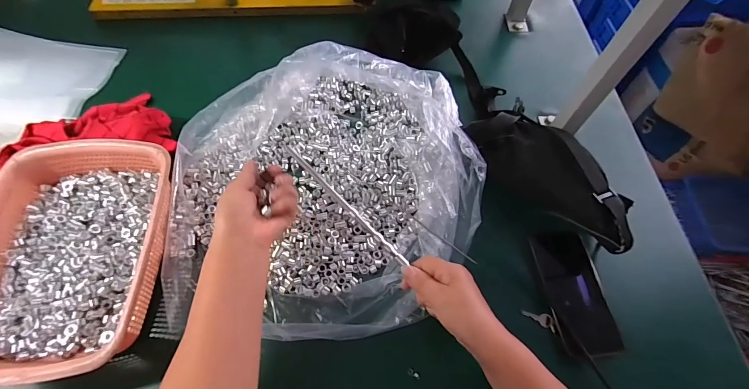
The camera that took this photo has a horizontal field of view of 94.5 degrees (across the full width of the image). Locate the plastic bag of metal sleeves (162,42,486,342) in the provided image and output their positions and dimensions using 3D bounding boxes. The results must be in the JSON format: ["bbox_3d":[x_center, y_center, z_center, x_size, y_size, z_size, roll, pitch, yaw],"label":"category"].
[{"bbox_3d":[-0.063,-0.028,0.492,0.418,0.098,0.470,29,65,13],"label":"plastic bag of metal sleeves"}]

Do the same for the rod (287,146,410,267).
[{"bbox_3d":[-0.034,0.015,0.420,0.197,0.008,0.008,45,68,0],"label":"rod"}]

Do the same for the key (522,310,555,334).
[{"bbox_3d":[0.215,0.162,0.453,0.042,0.005,0.018,19,62,25],"label":"key"}]

